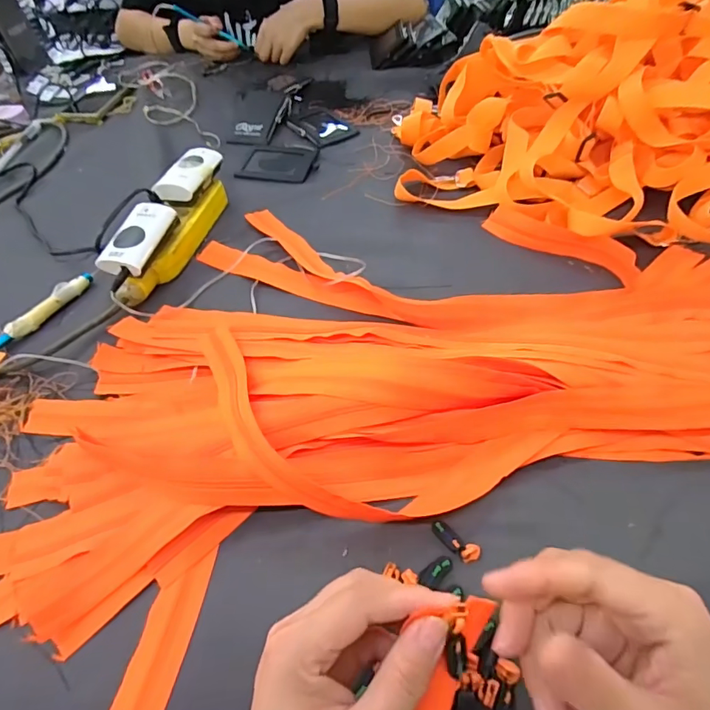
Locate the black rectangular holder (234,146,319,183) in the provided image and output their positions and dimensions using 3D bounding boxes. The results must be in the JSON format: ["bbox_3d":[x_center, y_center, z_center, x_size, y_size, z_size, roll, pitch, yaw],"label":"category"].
[{"bbox_3d":[-0.109,-0.278,0.672,0.111,0.005,0.081,7,53,12],"label":"black rectangular holder"}]

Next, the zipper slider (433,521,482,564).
[{"bbox_3d":[0.072,0.132,0.331,0.014,0.005,0.037,-40,58,-23],"label":"zipper slider"}]

